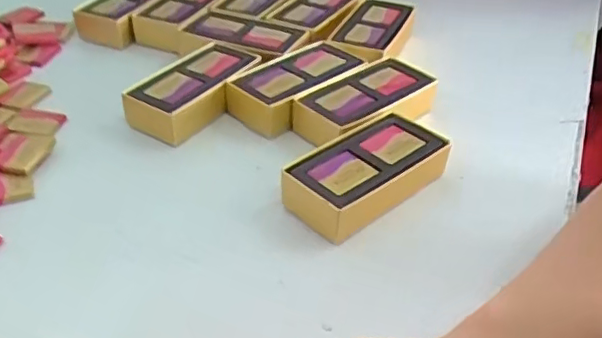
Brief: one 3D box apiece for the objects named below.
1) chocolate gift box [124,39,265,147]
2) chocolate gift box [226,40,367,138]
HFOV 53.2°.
[{"bbox_3d":[-0.085,-0.068,0.506,0.058,0.036,0.121,23,44,28],"label":"chocolate gift box"},{"bbox_3d":[-0.002,-0.071,0.518,0.060,0.036,0.112,28,46,32],"label":"chocolate gift box"}]

